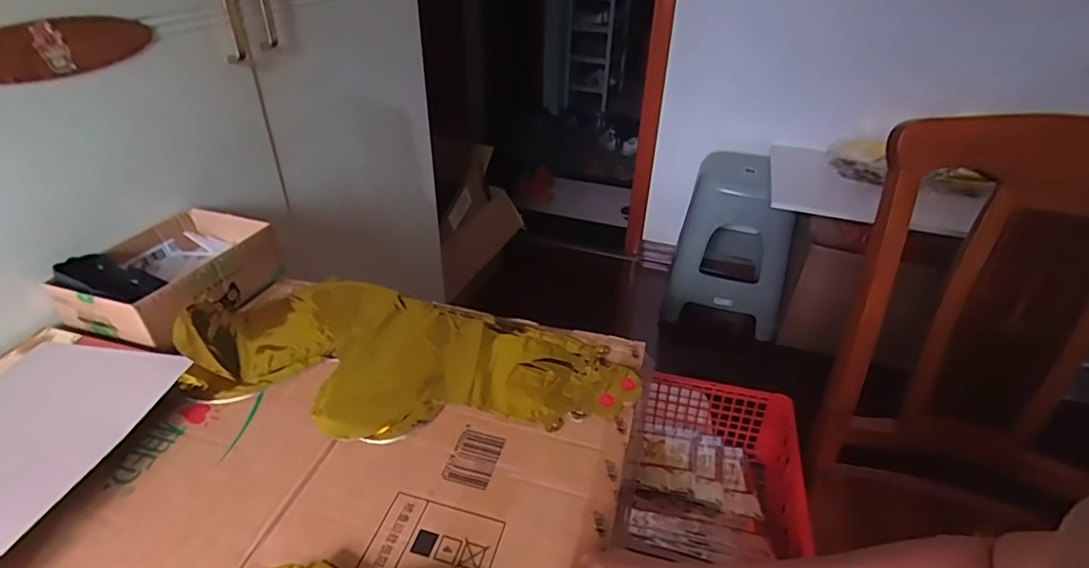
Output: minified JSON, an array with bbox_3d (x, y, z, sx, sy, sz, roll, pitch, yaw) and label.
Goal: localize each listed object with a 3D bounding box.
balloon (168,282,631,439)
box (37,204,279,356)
[{"bbox_3d":[-0.145,0.067,0.546,0.450,0.032,0.195,12,36,15],"label":"balloon"},{"bbox_3d":[-0.423,-0.010,0.623,0.151,0.071,0.191,11,35,13],"label":"box"}]

